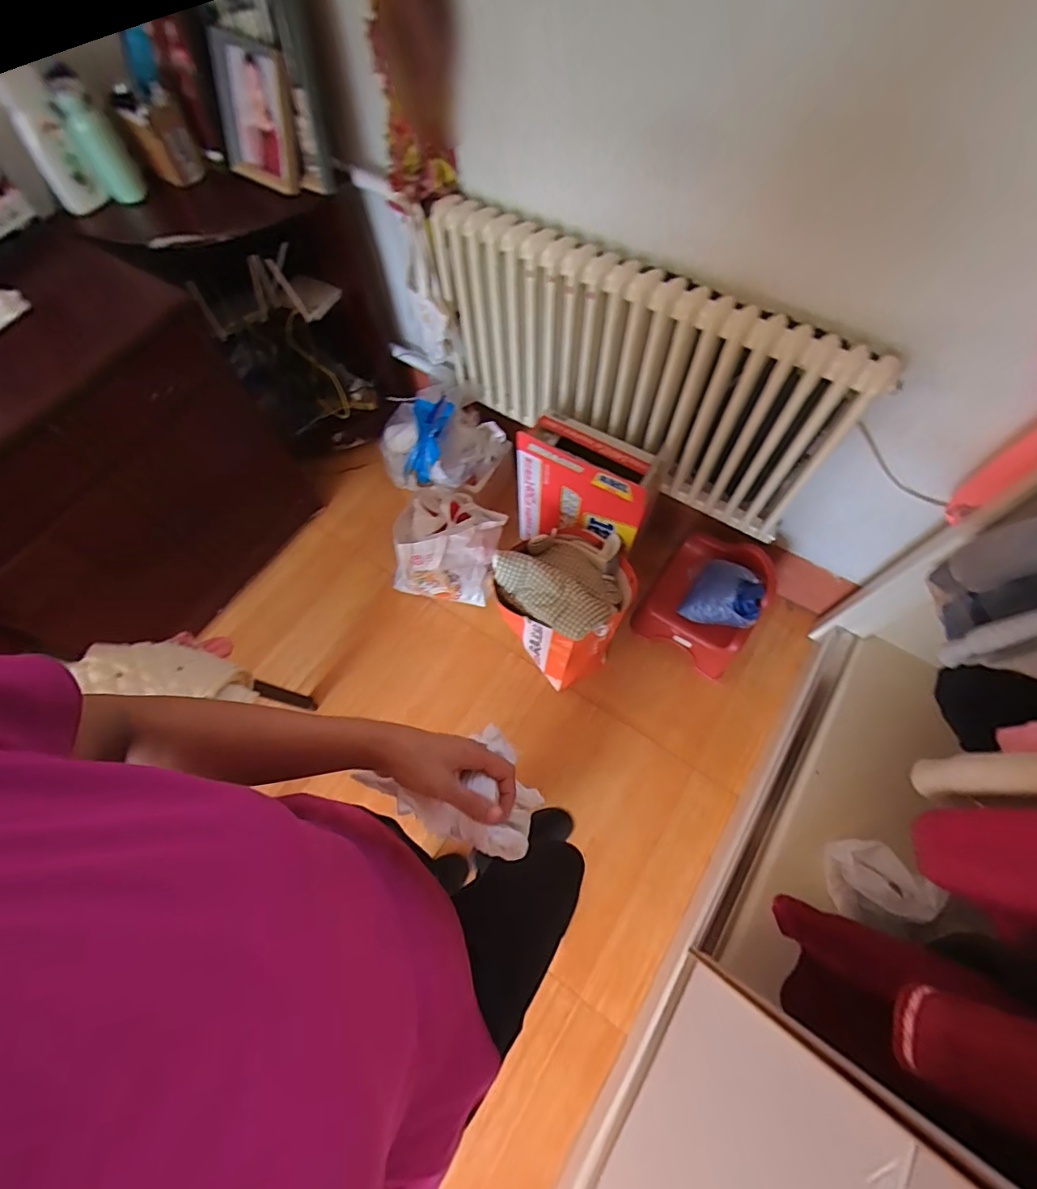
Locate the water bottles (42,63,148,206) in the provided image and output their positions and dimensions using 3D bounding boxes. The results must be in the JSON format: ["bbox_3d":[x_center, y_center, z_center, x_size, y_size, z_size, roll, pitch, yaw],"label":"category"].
[{"bbox_3d":[-0.882,-0.952,1.067,0.083,0.215,0.067,-32,68,-12],"label":"water bottles"}]

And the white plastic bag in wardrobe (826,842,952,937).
[{"bbox_3d":[0.738,0.603,1.050,0.143,0.123,0.157,-34,68,-13],"label":"white plastic bag in wardrobe"}]

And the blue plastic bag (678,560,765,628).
[{"bbox_3d":[0.536,0.002,1.309,0.175,0.122,0.146,26,69,14],"label":"blue plastic bag"}]

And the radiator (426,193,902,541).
[{"bbox_3d":[0.240,-0.506,1.194,0.977,0.529,0.132,28,70,14],"label":"radiator"}]

